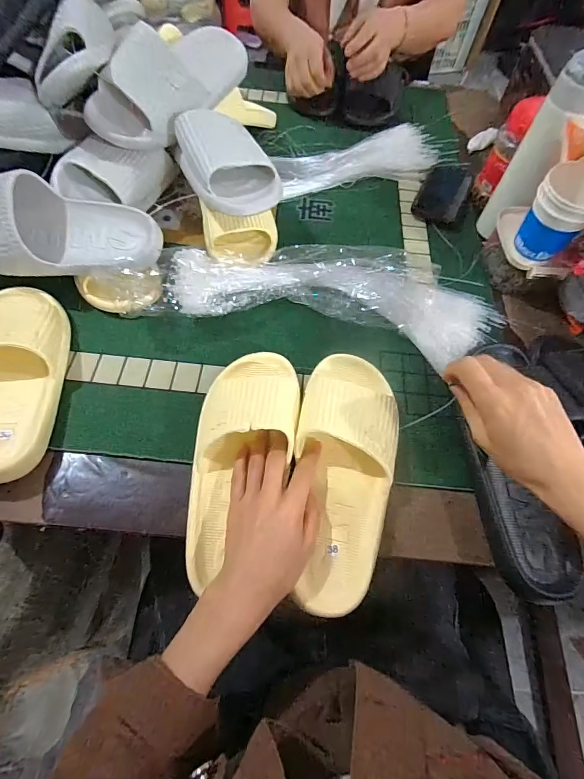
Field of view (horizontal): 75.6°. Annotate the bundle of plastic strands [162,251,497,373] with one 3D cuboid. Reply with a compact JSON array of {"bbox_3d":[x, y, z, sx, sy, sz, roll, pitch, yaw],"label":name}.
[{"bbox_3d":[0.056,-0.110,0.477,0.413,0.046,0.117,8,62,-4],"label":"bundle of plastic strands"}]

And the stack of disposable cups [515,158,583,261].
[{"bbox_3d":[0.317,-0.206,0.445,0.061,0.101,0.069,-39,70,-20],"label":"stack of disposable cups"}]

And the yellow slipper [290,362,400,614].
[{"bbox_3d":[0.055,0.076,0.374,0.100,0.061,0.253,5,71,0],"label":"yellow slipper"}]

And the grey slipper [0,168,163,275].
[{"bbox_3d":[-0.290,-0.186,0.438,0.260,0.075,0.114,11,100,-4],"label":"grey slipper"}]

